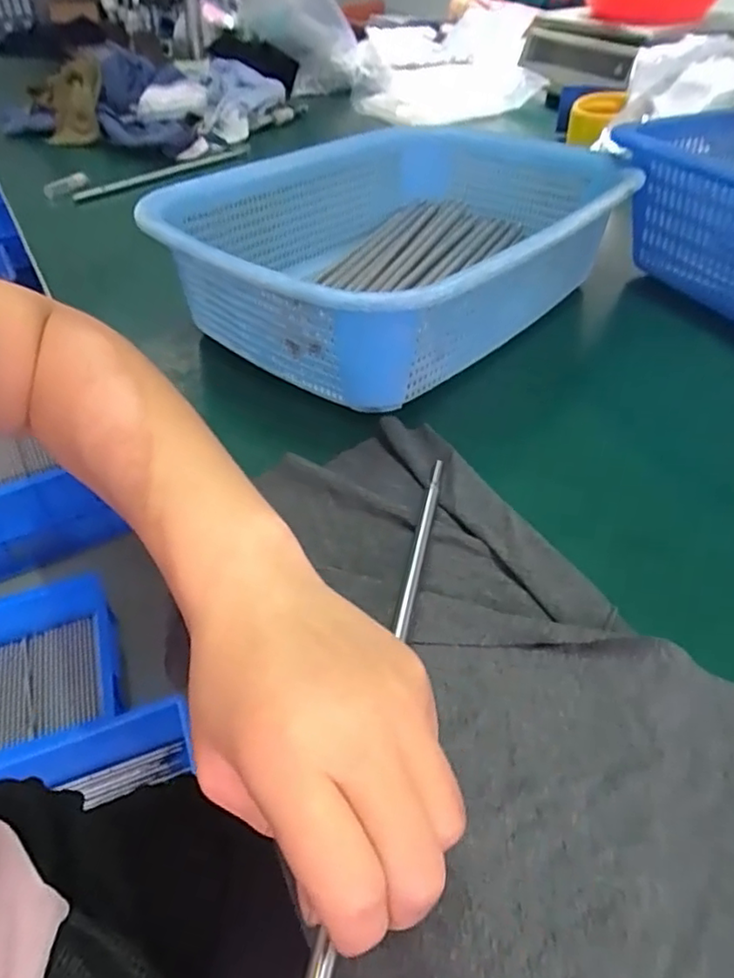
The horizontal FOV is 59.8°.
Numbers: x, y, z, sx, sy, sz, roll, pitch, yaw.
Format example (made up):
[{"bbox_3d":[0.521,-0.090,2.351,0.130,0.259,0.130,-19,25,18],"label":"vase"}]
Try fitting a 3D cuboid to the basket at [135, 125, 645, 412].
[{"bbox_3d":[0.022,-0.184,0.478,0.248,0.086,0.335,31,52,29],"label":"basket"}]

